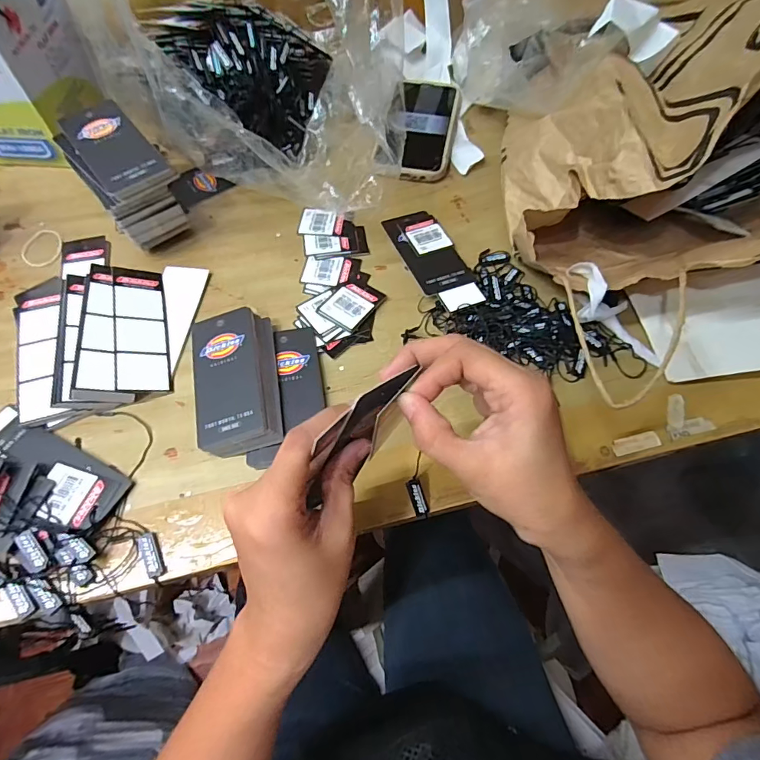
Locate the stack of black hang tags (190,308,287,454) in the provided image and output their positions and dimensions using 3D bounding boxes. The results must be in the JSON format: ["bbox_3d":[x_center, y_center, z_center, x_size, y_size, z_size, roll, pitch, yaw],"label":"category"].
[{"bbox_3d":[-0.109,0.000,0.330,0.062,0.019,0.117,-10,64,-6],"label":"stack of black hang tags"}]

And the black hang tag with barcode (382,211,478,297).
[{"bbox_3d":[0.044,-0.120,0.404,0.053,0.005,0.105,-18,59,-11],"label":"black hang tag with barcode"}]

